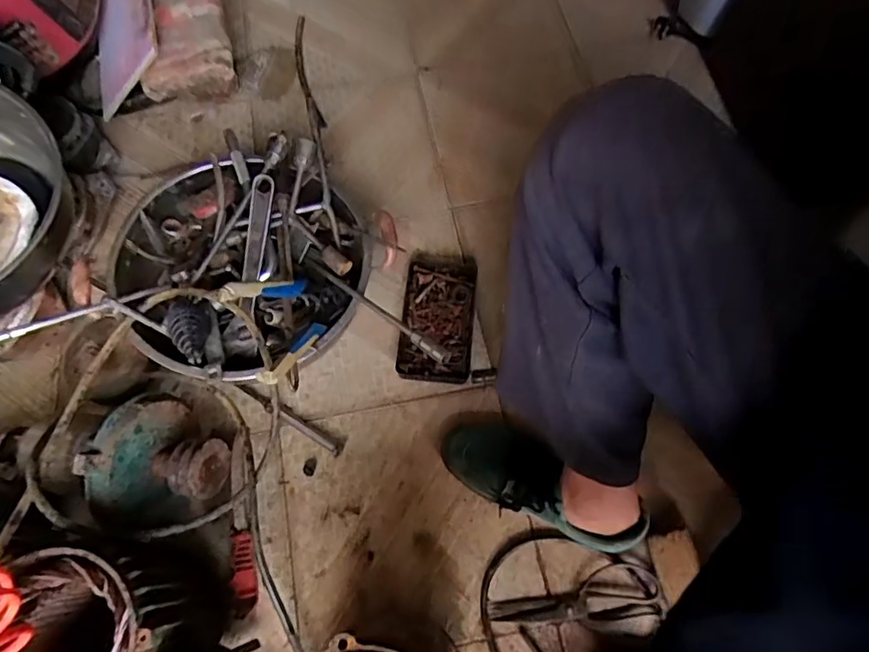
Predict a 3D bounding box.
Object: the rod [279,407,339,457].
[{"bbox_3d":[-0.168,0.142,0.725,0.097,0.013,0.015,31,71,12],"label":"rod"}]

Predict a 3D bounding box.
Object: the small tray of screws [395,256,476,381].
[{"bbox_3d":[0.006,-0.015,0.790,0.102,0.035,0.201,6,68,2],"label":"small tray of screws"}]

